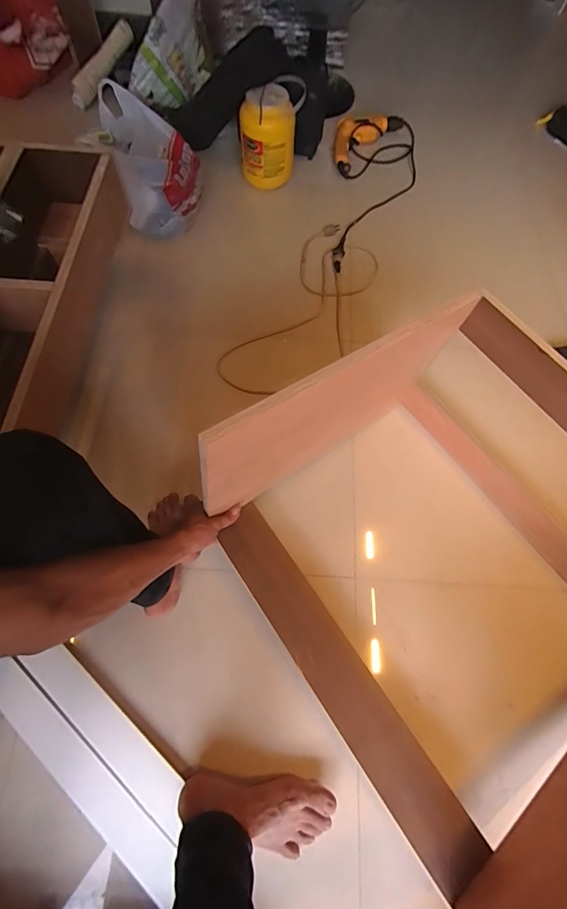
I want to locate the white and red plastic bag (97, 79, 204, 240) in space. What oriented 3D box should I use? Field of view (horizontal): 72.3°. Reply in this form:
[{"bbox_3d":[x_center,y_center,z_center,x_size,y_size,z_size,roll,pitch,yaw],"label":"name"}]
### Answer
[{"bbox_3d":[-0.343,-0.794,1.042,0.218,0.269,0.259,-15,70,-9],"label":"white and red plastic bag"}]

